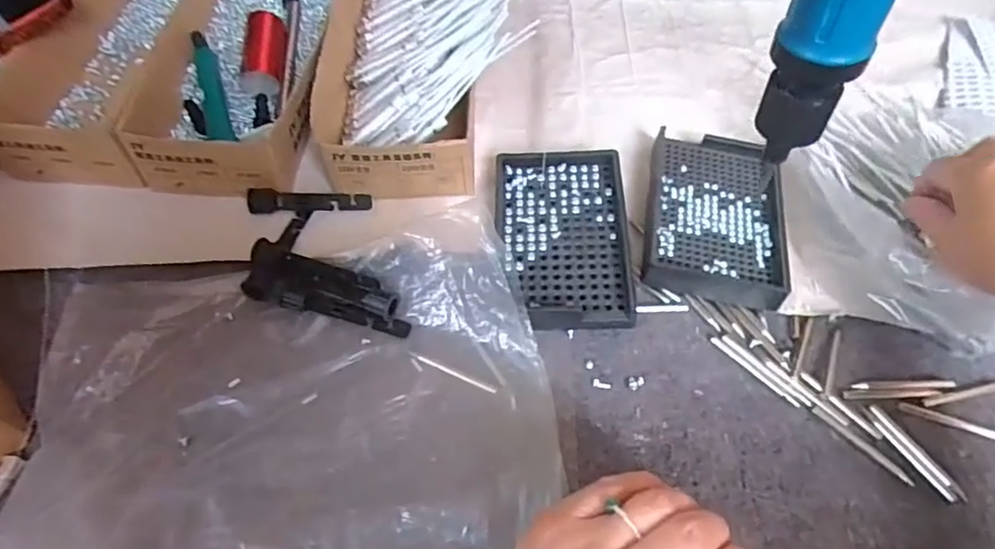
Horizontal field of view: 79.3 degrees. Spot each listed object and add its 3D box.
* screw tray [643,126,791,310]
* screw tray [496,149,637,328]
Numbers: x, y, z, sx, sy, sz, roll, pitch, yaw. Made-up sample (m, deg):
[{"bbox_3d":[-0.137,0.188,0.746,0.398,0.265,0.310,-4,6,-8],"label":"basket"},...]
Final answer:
[{"bbox_3d":[0.151,-0.045,0.418,0.088,0.023,0.145,12,57,6],"label":"screw tray"},{"bbox_3d":[0.043,-0.028,0.404,0.084,0.021,0.137,1,56,-1],"label":"screw tray"}]

